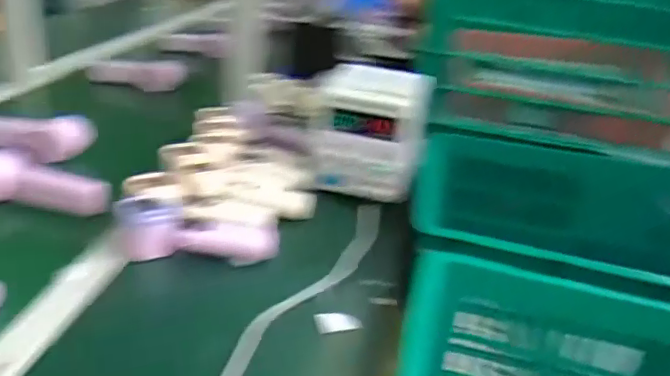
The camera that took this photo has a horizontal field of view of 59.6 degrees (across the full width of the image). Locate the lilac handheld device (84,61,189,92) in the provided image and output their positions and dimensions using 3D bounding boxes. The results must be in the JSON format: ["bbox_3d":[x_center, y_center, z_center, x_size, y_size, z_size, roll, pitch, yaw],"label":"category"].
[{"bbox_3d":[-0.432,-0.247,1.290,0.201,0.064,0.041,-5,25,-29],"label":"lilac handheld device"}]

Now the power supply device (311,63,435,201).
[{"bbox_3d":[0.052,-0.086,0.866,0.149,0.153,0.141,10,22,7],"label":"power supply device"}]

